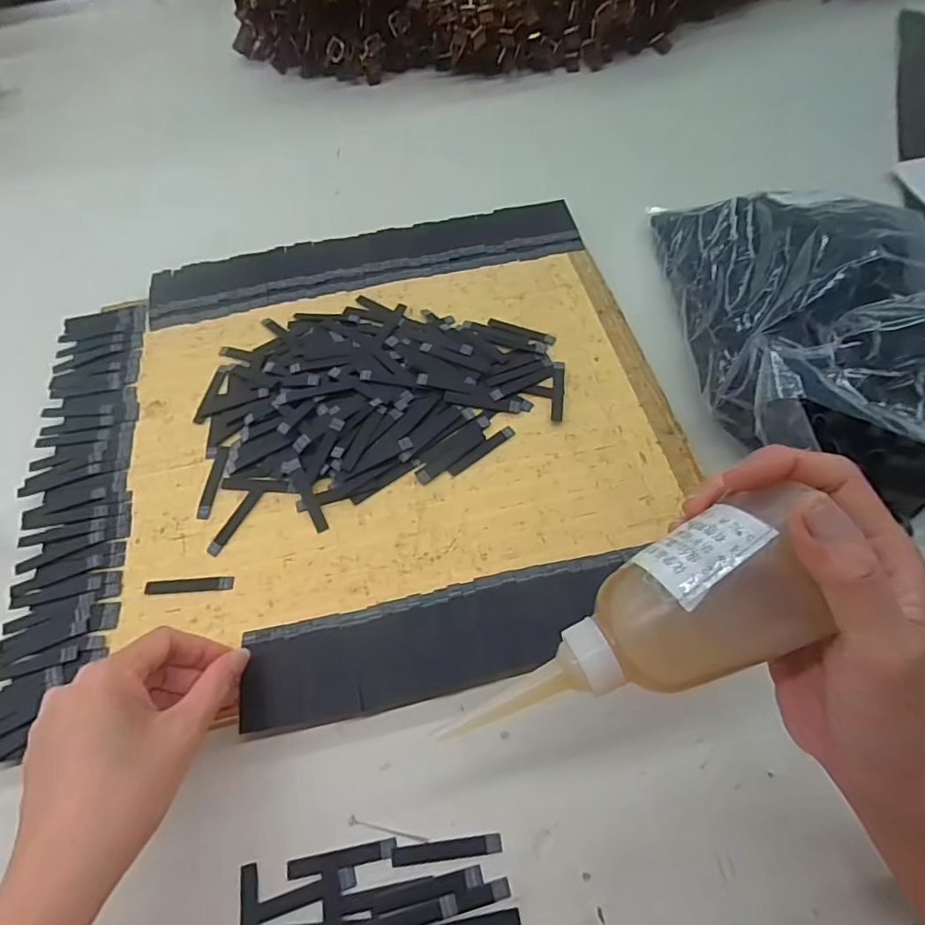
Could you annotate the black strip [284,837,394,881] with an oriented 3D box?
[{"bbox_3d":[-0.067,0.220,0.297,0.060,0.004,0.009,-10,63,-3],"label":"black strip"}]

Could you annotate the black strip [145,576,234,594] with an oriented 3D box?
[{"bbox_3d":[-0.187,0.084,0.368,0.060,0.004,0.009,-3,63,1],"label":"black strip"}]

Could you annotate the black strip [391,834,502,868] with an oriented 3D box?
[{"bbox_3d":[-0.009,0.215,0.297,0.060,0.004,0.009,-7,63,-1],"label":"black strip"}]

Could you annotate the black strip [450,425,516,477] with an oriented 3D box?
[{"bbox_3d":[0.014,-0.009,0.407,0.059,0.004,0.009,-35,67,-14],"label":"black strip"}]

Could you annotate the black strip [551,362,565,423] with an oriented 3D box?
[{"bbox_3d":[0.076,-0.057,0.425,0.009,0.004,0.055,5,63,5],"label":"black strip"}]

